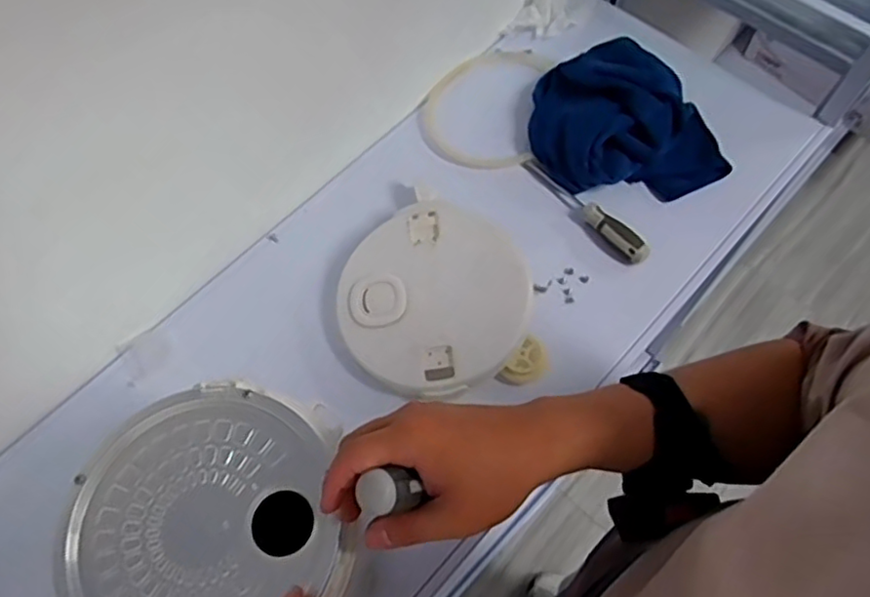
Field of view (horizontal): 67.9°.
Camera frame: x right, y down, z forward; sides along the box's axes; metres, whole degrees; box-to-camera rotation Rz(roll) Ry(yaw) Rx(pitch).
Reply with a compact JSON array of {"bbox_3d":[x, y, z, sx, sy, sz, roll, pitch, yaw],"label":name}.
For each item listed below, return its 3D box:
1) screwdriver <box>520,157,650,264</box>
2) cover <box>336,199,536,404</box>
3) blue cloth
[{"bbox_3d":[0.168,-0.106,0.744,0.025,0.028,0.185,-39,69,-15],"label":"screwdriver"},{"bbox_3d":[0.002,-0.002,0.688,0.191,0.044,0.207,-1,64,2],"label":"cover"},{"bbox_3d":[0.225,-0.199,0.750,0.239,0.093,0.166,21,67,11],"label":"blue cloth"}]

